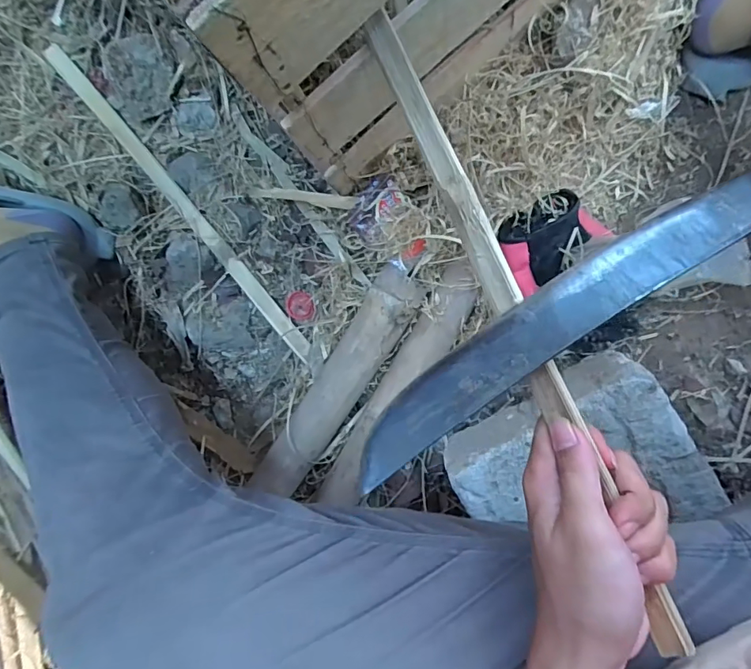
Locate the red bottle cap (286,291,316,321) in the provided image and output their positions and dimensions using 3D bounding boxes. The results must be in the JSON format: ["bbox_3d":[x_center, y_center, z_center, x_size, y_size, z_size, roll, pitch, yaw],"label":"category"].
[{"bbox_3d":[-0.089,-0.034,0.572,0.036,0.012,0.033,0,93,9],"label":"red bottle cap"}]

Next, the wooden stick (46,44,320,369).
[{"bbox_3d":[-0.234,-0.150,0.574,0.026,0.018,0.487,-41,86,9],"label":"wooden stick"}]

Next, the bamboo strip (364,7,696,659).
[{"bbox_3d":[0.079,-0.016,0.280,0.020,0.004,0.401,-27,82,27],"label":"bamboo strip"}]

